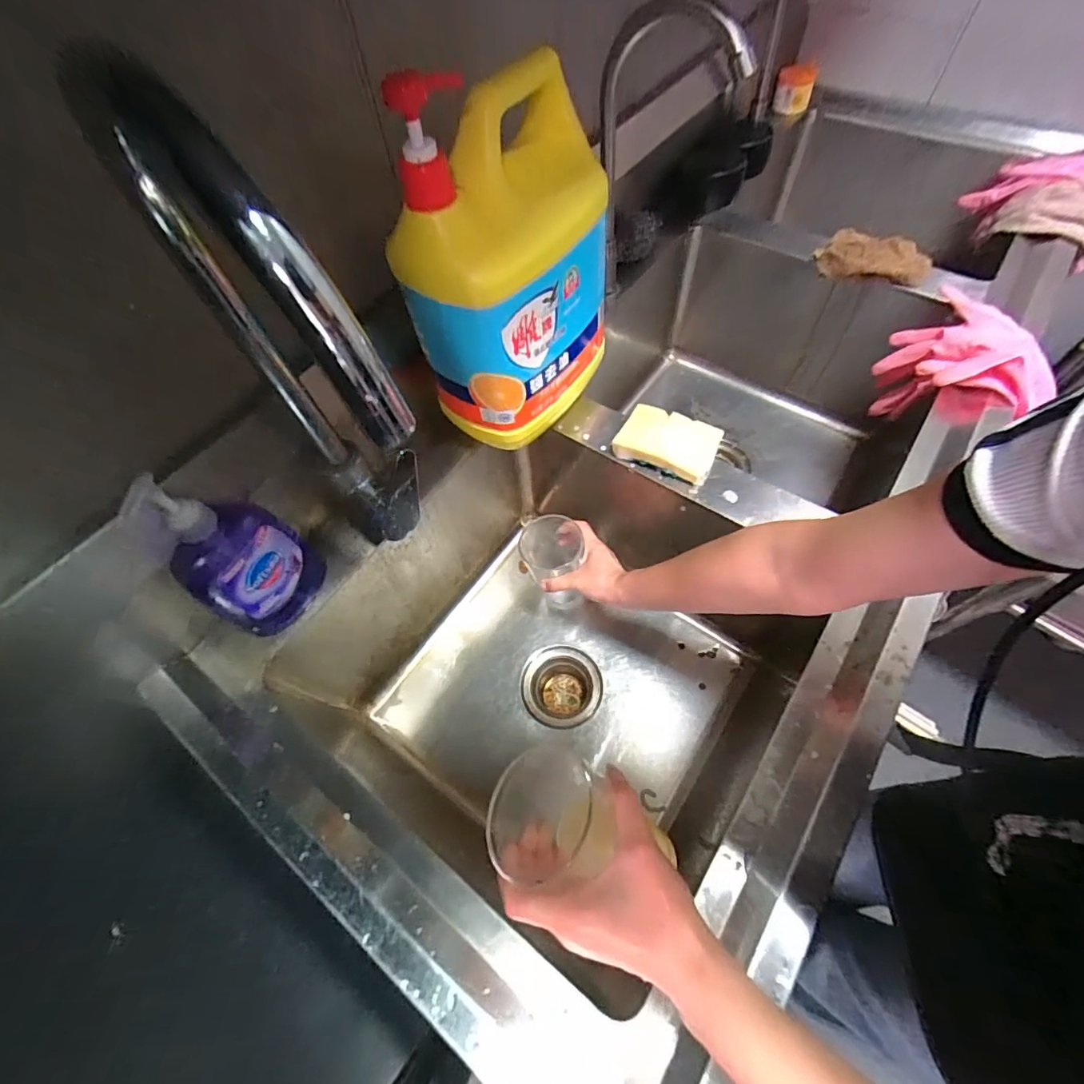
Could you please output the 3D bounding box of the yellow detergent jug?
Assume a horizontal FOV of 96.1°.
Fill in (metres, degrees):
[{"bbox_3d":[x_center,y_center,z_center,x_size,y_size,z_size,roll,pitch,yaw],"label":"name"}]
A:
[{"bbox_3d":[-0.026,-0.252,0.456,0.129,0.276,0.194,24,66,15],"label":"yellow detergent jug"}]

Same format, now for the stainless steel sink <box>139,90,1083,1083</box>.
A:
[{"bbox_3d":[0.169,-0.046,0.670,0.545,0.286,1.065,32,68,19],"label":"stainless steel sink"}]

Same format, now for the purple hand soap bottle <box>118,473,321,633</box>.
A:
[{"bbox_3d":[-0.261,0.013,0.420,0.050,0.176,0.095,24,65,15],"label":"purple hand soap bottle"}]

